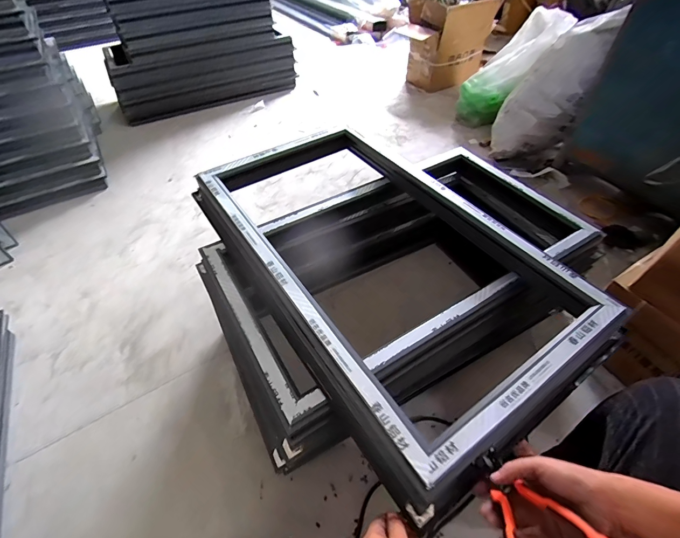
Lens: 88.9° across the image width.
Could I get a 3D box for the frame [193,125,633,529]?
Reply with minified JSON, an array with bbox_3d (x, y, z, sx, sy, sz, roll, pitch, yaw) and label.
[{"bbox_3d":[0.072,-0.046,0.768,0.506,0.086,0.867,-27,54,-21],"label":"frame"}]

